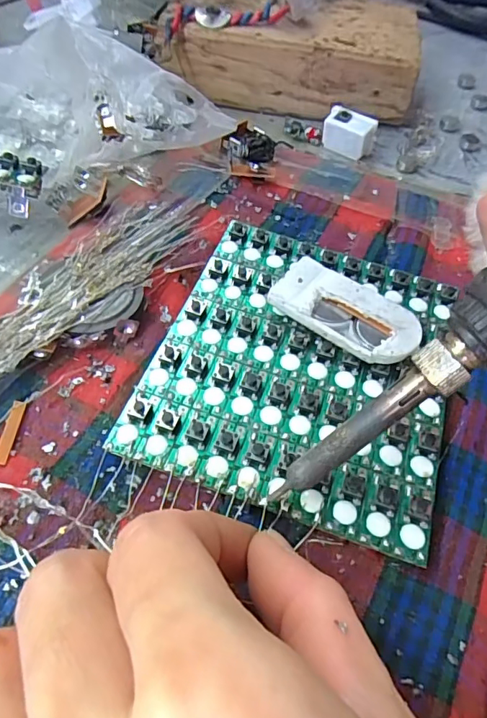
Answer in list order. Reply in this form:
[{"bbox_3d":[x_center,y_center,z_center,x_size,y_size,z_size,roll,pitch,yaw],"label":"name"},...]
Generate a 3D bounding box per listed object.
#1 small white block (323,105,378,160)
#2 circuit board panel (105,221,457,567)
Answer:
[{"bbox_3d":[0.056,-0.121,0.265,0.026,0.018,0.013,37,61,20],"label":"small white block"},{"bbox_3d":[0.021,-0.001,0.166,0.094,0.006,0.106,18,56,8],"label":"circuit board panel"}]

